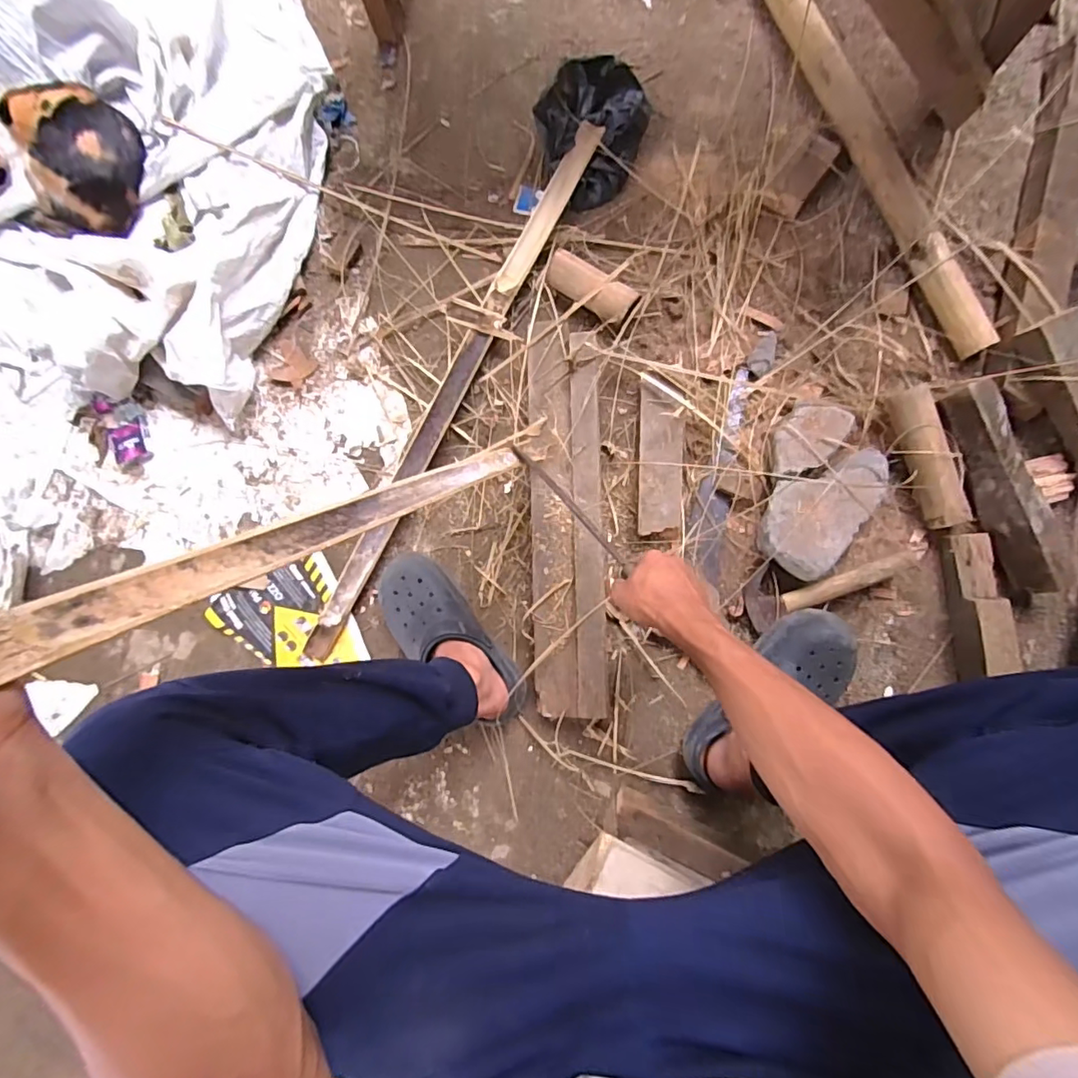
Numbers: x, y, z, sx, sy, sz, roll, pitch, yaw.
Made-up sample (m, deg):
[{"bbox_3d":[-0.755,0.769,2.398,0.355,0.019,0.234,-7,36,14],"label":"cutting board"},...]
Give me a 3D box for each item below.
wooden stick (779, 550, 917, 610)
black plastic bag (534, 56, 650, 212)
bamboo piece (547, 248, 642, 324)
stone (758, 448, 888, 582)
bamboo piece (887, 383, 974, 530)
[{"bbox_3d":[0.409,0.055,0.714,0.166,0.020,0.024,-25,84,16],"label":"wooden stick"},{"bbox_3d":[0.084,-0.595,0.787,0.155,0.071,0.172,-15,85,5],"label":"black plastic bag"},{"bbox_3d":[0.074,-0.364,0.789,0.145,0.052,0.062,39,91,7],"label":"bamboo piece"},{"bbox_3d":[0.369,-0.047,0.703,0.112,0.041,0.188,36,91,7],"label":"stone"},{"bbox_3d":[0.509,-0.107,0.709,0.051,0.052,0.185,-13,85,5],"label":"bamboo piece"}]

